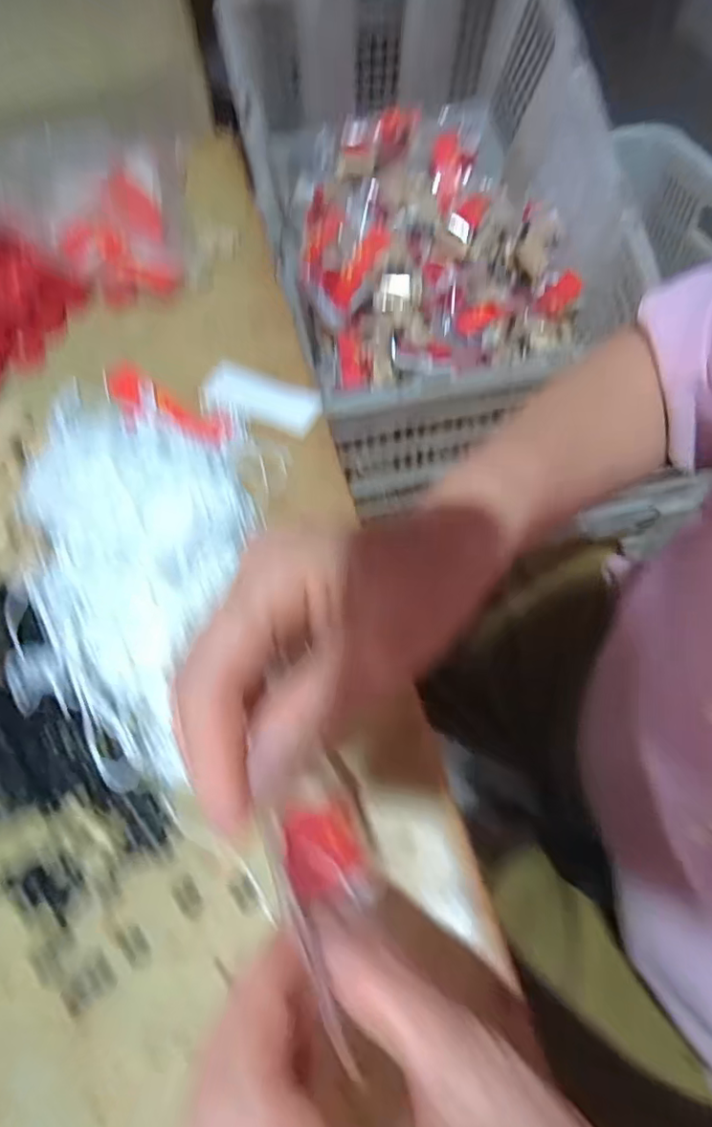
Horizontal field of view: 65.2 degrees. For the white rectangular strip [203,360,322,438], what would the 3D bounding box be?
[{"bbox_3d":[-0.067,-0.123,0.402,0.098,0.005,0.039,27,65,18],"label":"white rectangular strip"}]

